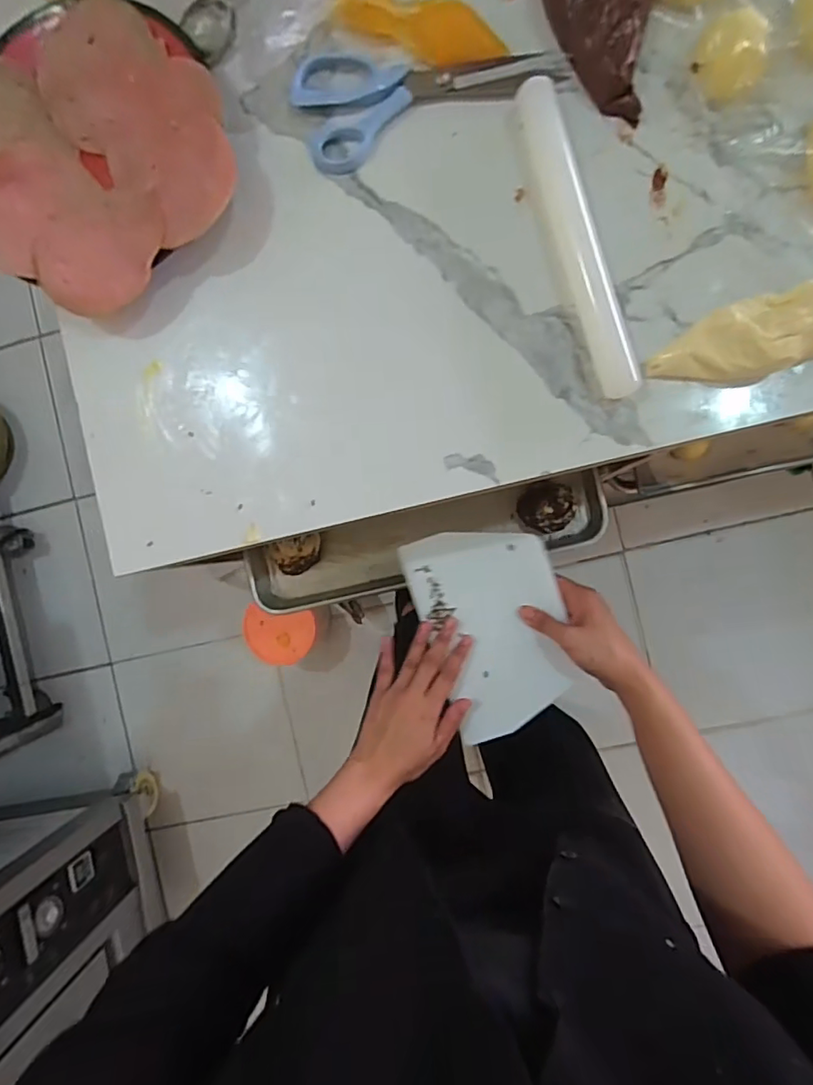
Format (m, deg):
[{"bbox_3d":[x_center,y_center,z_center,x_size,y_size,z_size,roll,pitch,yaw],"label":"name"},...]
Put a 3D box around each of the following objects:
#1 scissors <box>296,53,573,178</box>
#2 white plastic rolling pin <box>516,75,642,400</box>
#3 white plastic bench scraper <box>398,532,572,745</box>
[{"bbox_3d":[0.013,-0.336,0.405,0.189,0.012,0.081,-14,89,7],"label":"scissors"},{"bbox_3d":[0.121,-0.210,0.392,0.028,0.019,0.221,-17,89,7],"label":"white plastic rolling pin"},{"bbox_3d":[0.082,0.077,0.516,0.124,0.013,0.188,-19,88,7],"label":"white plastic bench scraper"}]

